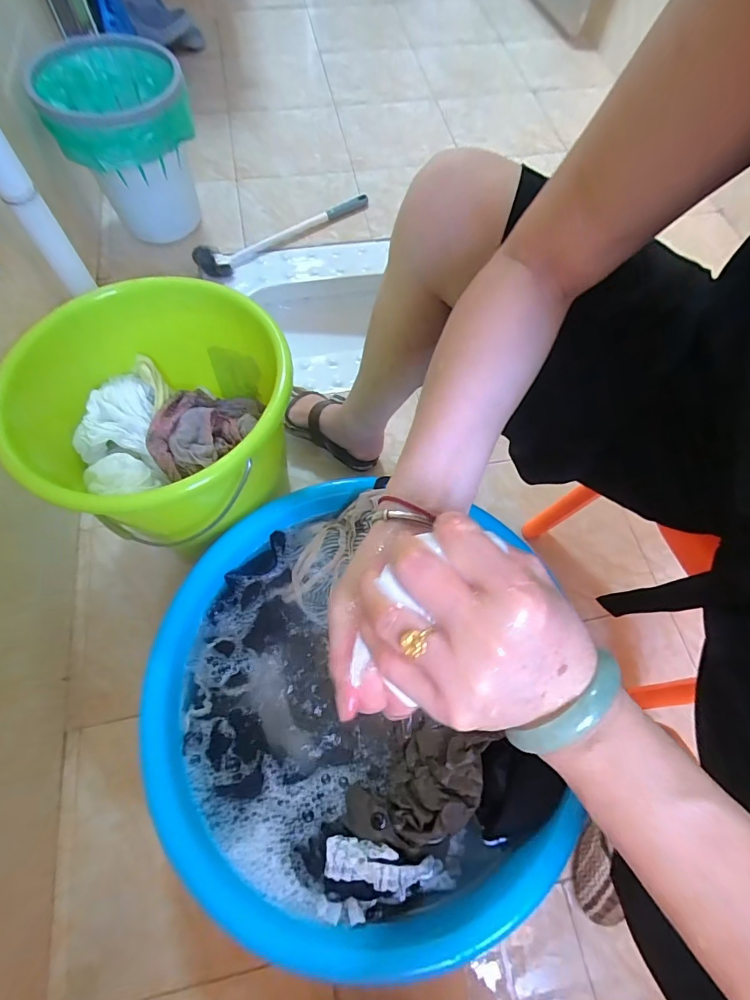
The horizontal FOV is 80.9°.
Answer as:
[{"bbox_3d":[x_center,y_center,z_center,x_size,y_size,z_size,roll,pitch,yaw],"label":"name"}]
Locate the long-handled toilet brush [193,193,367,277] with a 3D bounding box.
[{"bbox_3d":[-0.202,-0.630,1.019,0.460,0.065,0.053,-35,70,-16],"label":"long-handled toilet brush"}]

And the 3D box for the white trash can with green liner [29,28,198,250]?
[{"bbox_3d":[-0.480,-0.686,0.900,0.238,0.300,0.239,0,64,-1],"label":"white trash can with green liner"}]

